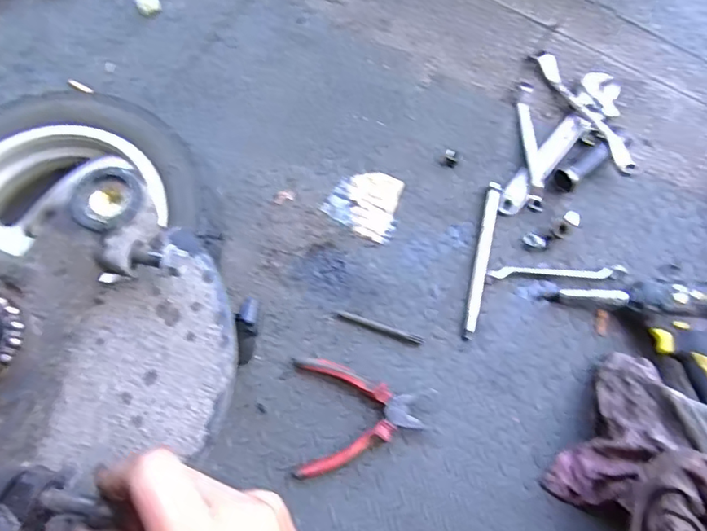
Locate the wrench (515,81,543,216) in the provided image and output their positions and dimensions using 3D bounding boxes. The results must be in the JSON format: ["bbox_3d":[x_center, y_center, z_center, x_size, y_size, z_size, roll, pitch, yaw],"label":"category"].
[{"bbox_3d":[0.264,-0.179,0.830,0.024,0.023,0.213,0,75,0],"label":"wrench"}]

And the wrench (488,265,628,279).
[{"bbox_3d":[0.283,0.009,0.767,0.188,0.016,0.020,0,75,0],"label":"wrench"}]

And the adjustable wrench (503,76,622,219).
[{"bbox_3d":[0.313,-0.177,0.829,0.068,0.019,0.281,35,78,8],"label":"adjustable wrench"}]

